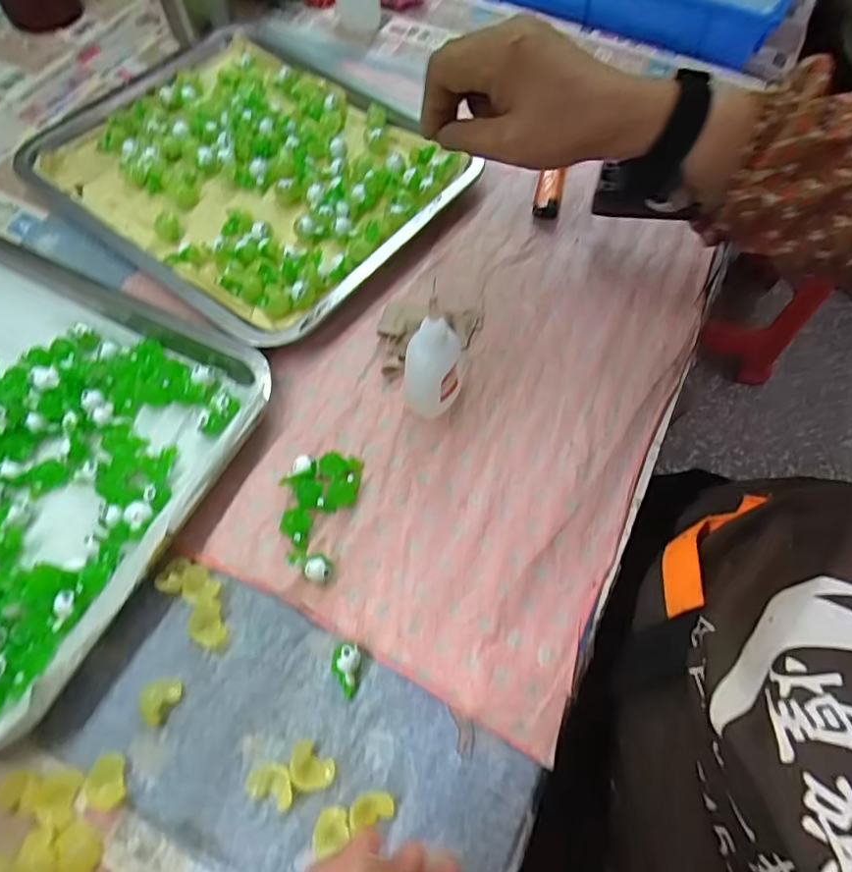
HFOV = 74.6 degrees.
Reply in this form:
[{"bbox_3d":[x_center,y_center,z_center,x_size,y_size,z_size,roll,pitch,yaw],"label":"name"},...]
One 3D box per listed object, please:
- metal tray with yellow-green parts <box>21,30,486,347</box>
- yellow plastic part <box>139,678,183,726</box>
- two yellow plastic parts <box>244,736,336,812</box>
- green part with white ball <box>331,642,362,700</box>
[{"bbox_3d":[-0.142,-0.213,0.444,0.298,0.026,0.233,38,69,15],"label":"metal tray with yellow-green parts"},{"bbox_3d":[-0.137,0.136,0.288,0.016,0.014,0.021,5,64,1],"label":"yellow plastic part"},{"bbox_3d":[-0.066,0.166,0.273,0.040,0.012,0.022,-24,67,-13],"label":"two yellow plastic parts"},{"bbox_3d":[-0.043,0.123,0.294,0.015,0.015,0.024,11,64,4],"label":"green part with white ball"}]

